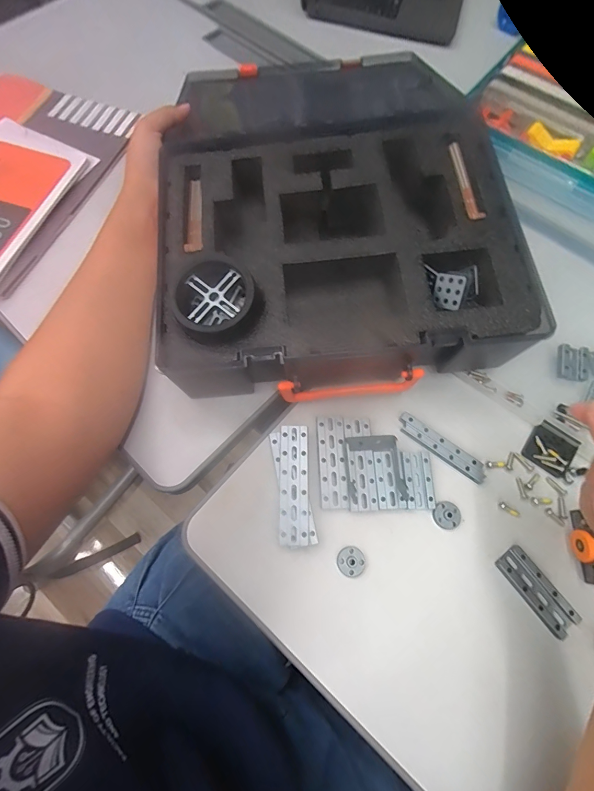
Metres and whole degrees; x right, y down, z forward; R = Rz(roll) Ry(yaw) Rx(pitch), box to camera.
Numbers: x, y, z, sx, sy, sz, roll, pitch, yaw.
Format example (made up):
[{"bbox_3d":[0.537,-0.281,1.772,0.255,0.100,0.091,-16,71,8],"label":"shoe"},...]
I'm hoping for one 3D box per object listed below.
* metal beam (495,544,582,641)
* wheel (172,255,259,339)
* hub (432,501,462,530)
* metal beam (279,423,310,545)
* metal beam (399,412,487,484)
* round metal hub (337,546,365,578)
[{"bbox_3d":[0.187,0.152,0.276,0.026,0.009,0.063,-34,74,-13],"label":"metal beam"},{"bbox_3d":[-0.062,-0.074,0.272,0.062,0.022,0.057,0,70,-1],"label":"wheel"},{"bbox_3d":[0.126,0.100,0.295,0.022,0.006,0.022,0,70,-1],"label":"hub"},{"bbox_3d":[-0.002,0.072,0.291,0.024,0.004,0.094,0,69,-1],"label":"metal beam"},{"bbox_3d":[0.128,0.046,0.313,0.084,0.005,0.017,37,73,11],"label":"metal beam"},{"bbox_3d":[0.044,0.132,0.282,0.021,0.005,0.023,0,70,-1],"label":"round metal hub"}]

